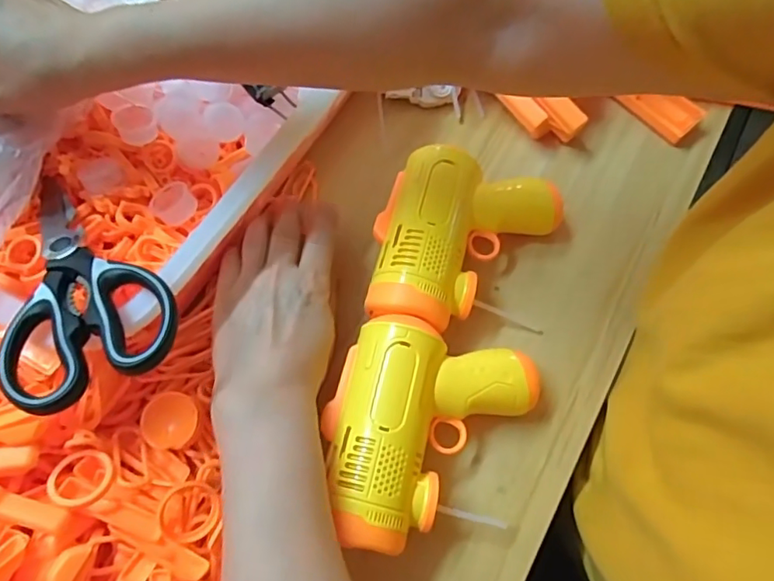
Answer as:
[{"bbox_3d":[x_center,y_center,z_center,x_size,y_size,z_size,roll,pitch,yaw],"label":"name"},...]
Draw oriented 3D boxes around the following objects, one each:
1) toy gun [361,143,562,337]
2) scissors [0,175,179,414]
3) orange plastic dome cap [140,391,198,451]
[{"bbox_3d":[0.058,-0.030,0.392,0.125,0.061,0.126,7,67,5],"label":"toy gun"},{"bbox_3d":[-0.188,-0.016,0.326,0.086,0.021,0.199,-32,51,-11],"label":"scissors"},{"bbox_3d":[-0.139,0.083,0.351,0.036,0.005,0.035,-1,66,2],"label":"orange plastic dome cap"}]

